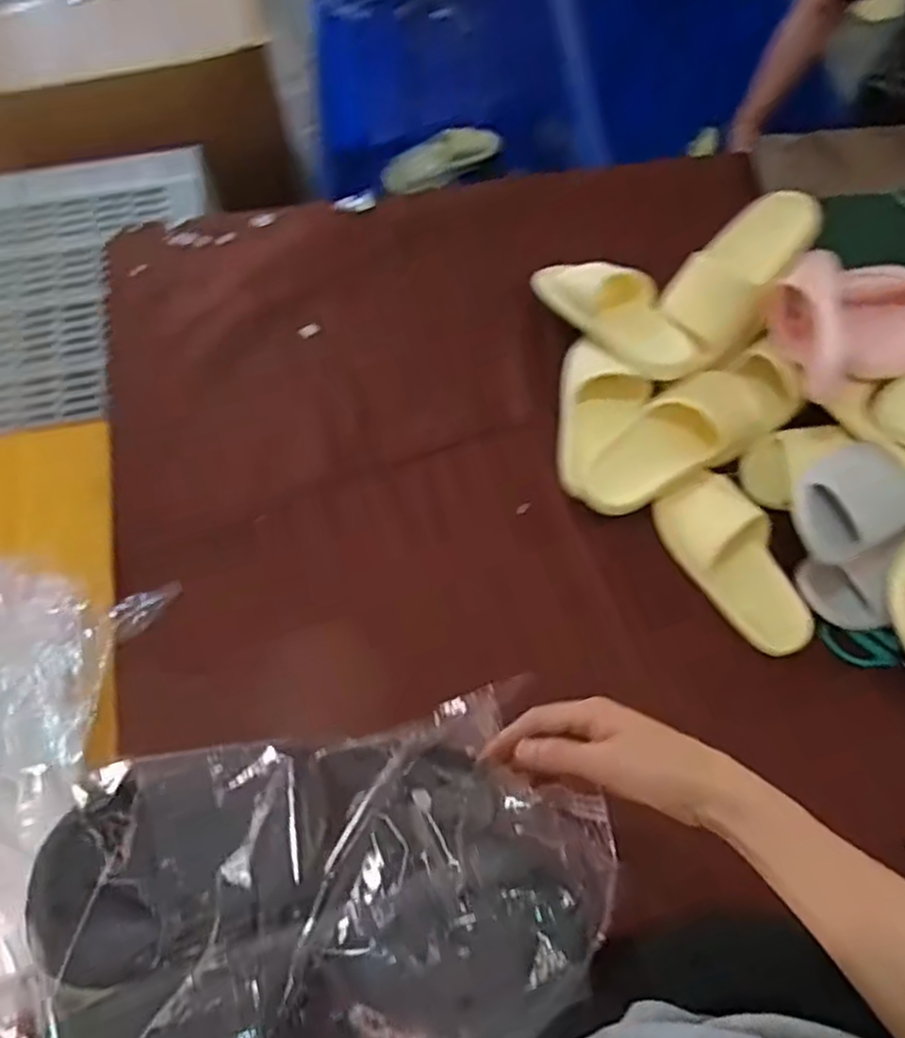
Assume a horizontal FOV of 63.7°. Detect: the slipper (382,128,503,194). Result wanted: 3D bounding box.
[{"bbox_3d":[-0.026,-0.851,1.719,0.283,0.089,0.073,-19,71,8],"label":"slipper"}]

